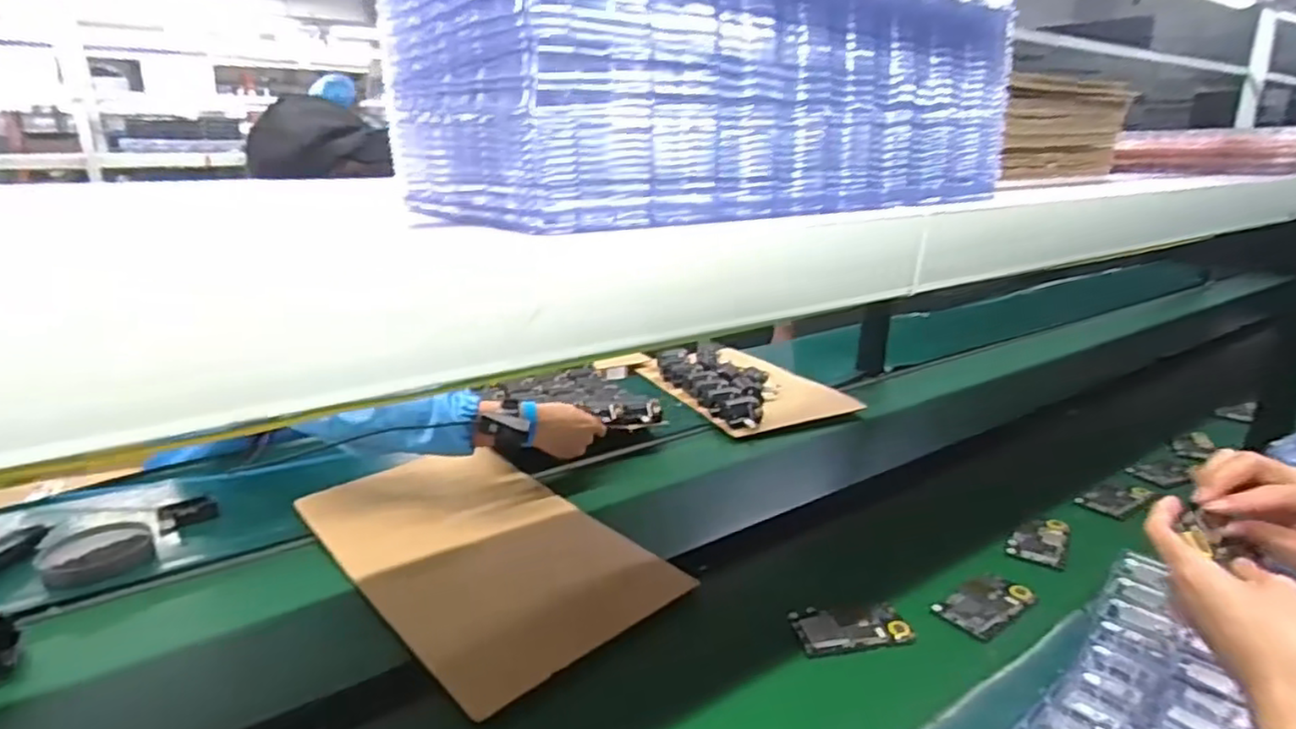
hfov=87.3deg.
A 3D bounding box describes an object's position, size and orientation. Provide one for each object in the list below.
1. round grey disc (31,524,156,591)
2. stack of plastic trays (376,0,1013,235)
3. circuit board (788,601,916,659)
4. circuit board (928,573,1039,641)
[{"bbox_3d":[-0.695,0.235,0.858,0.111,0.029,0.088,-17,24,-40],"label":"round grey disc"},{"bbox_3d":[0.047,-0.181,0.447,0.395,0.140,0.182,-15,22,-35],"label":"stack of plastic trays"},{"bbox_3d":[0.220,0.283,0.737,0.122,0.009,0.065,-4,18,-8],"label":"circuit board"},{"bbox_3d":[0.383,0.274,0.777,0.124,0.009,0.064,-14,22,-34],"label":"circuit board"}]

